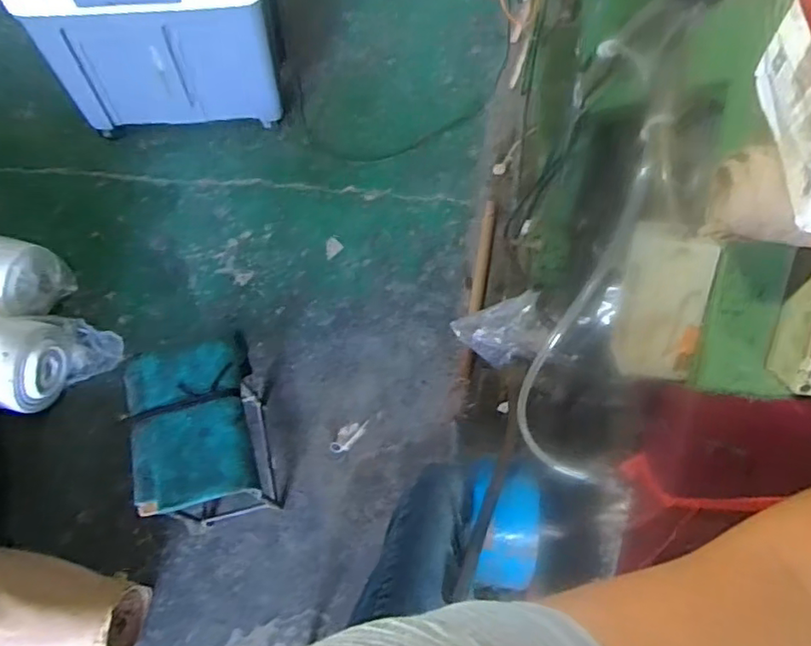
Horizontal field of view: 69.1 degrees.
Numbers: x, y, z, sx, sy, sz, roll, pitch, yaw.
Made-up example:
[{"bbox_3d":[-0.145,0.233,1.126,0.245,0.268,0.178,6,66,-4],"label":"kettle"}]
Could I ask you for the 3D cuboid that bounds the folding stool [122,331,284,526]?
[{"bbox_3d":[-0.472,0.295,1.459,0.288,0.393,0.415,-15,64,-6],"label":"folding stool"}]

